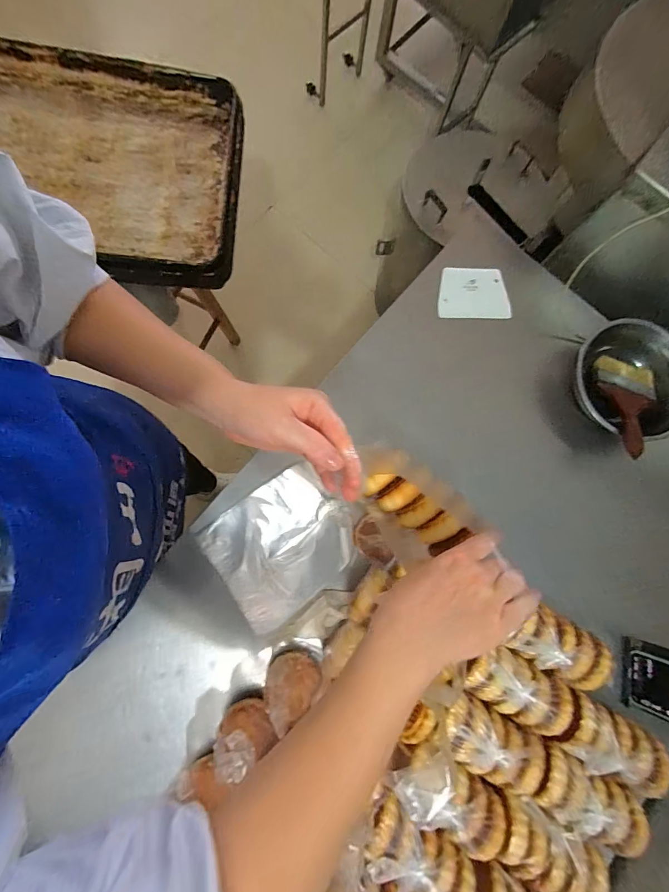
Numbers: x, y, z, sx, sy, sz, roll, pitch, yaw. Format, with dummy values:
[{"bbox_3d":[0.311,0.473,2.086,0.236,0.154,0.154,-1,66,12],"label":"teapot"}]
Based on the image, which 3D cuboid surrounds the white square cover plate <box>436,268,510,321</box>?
[{"bbox_3d":[0.245,-0.271,0.673,0.125,0.008,0.098,-3,79,-3],"label":"white square cover plate"}]

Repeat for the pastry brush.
[{"bbox_3d":[0.473,-0.061,0.606,0.095,0.020,0.187,19,58,3],"label":"pastry brush"}]

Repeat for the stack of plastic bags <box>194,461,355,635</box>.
[{"bbox_3d":[-0.077,0.148,0.571,0.204,0.035,0.178,-33,87,-10],"label":"stack of plastic bags"}]

